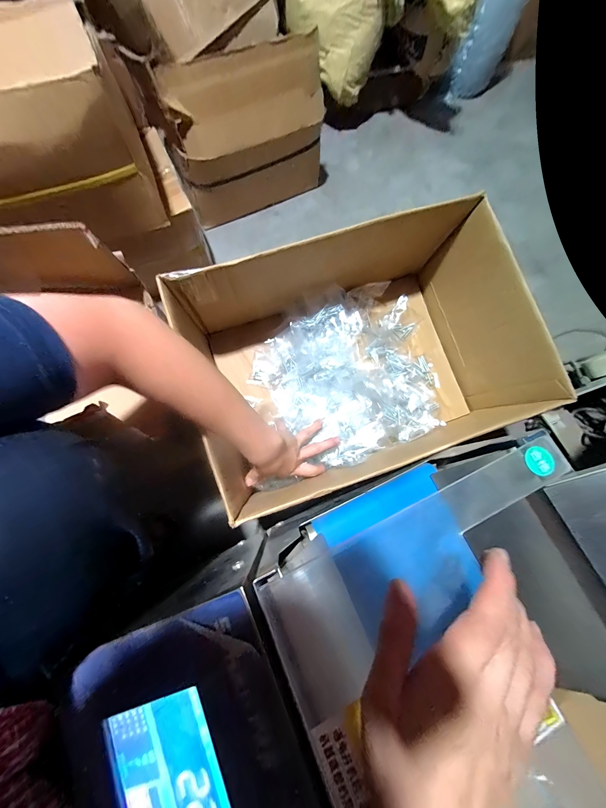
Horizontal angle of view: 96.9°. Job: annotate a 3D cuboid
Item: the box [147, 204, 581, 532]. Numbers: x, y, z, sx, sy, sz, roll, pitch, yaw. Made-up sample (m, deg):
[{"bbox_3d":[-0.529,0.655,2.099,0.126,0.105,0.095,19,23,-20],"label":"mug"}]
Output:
[{"bbox_3d":[0.127,-0.091,0.516,0.493,0.259,0.412,-22,75,-9],"label":"box"}]

